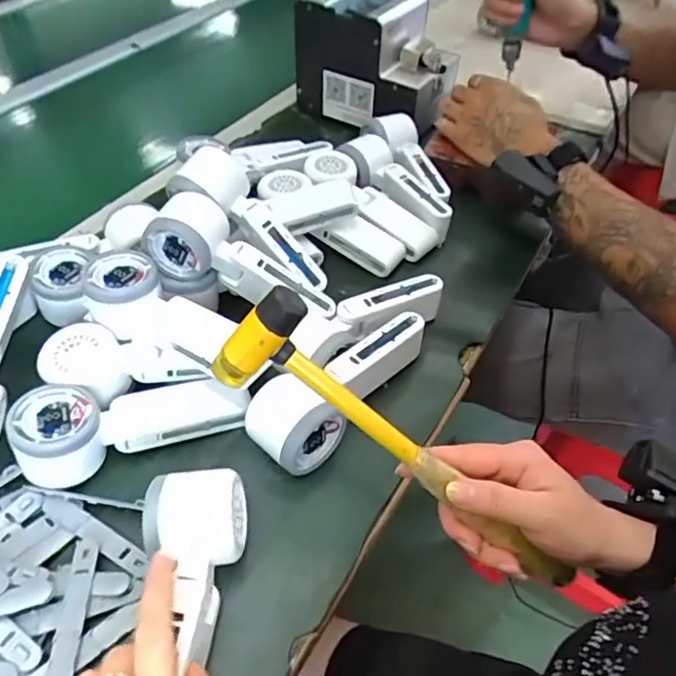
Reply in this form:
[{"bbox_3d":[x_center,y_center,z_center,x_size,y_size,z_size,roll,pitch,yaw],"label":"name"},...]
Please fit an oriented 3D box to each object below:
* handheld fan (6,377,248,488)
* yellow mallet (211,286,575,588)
[{"bbox_3d":[-0.151,0.057,0.419,0.156,0.048,0.063,-17,49,-15],"label":"handheld fan"},{"bbox_3d":[0.048,0.070,0.337,0.258,0.055,0.033,38,49,-12],"label":"yellow mallet"}]

